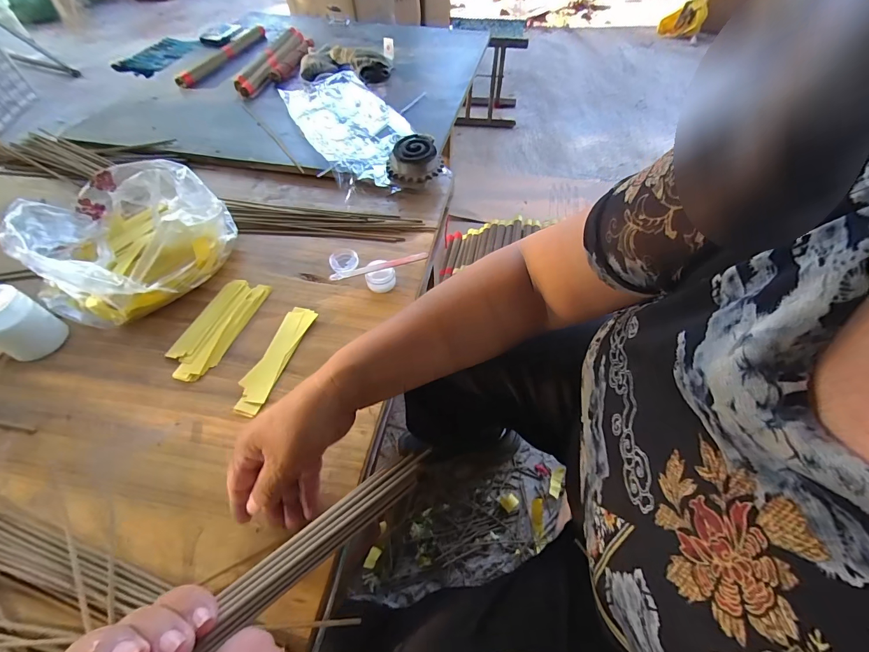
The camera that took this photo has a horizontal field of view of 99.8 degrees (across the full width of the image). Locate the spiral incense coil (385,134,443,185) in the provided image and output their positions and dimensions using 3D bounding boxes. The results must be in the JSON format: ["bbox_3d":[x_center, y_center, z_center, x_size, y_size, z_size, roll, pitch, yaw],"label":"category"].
[{"bbox_3d":[-0.032,-0.260,0.566,0.086,0.035,0.069,-6,54,-3],"label":"spiral incense coil"}]

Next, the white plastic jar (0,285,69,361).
[{"bbox_3d":[-0.455,-0.003,0.397,0.051,0.067,0.055,0,54,0],"label":"white plastic jar"}]

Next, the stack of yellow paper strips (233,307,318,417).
[{"bbox_3d":[-0.176,0.033,0.404,0.034,0.005,0.135,14,56,10],"label":"stack of yellow paper strips"}]

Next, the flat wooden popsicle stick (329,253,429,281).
[{"bbox_3d":[-0.067,-0.075,0.452,0.122,0.008,0.010,-17,56,-11],"label":"flat wooden popsicle stick"}]

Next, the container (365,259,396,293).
[{"bbox_3d":[-0.068,-0.063,0.460,0.036,0.024,0.034,0,54,0],"label":"container"}]

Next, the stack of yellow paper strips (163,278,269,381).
[{"bbox_3d":[-0.254,-0.001,0.429,0.056,0.008,0.138,14,56,10],"label":"stack of yellow paper strips"}]

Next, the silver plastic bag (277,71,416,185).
[{"bbox_3d":[-0.147,-0.363,0.650,0.170,0.025,0.351,-23,57,-15],"label":"silver plastic bag"}]

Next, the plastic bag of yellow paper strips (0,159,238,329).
[{"bbox_3d":[-0.385,-0.114,0.462,0.226,0.082,0.222,28,59,19],"label":"plastic bag of yellow paper strips"}]

